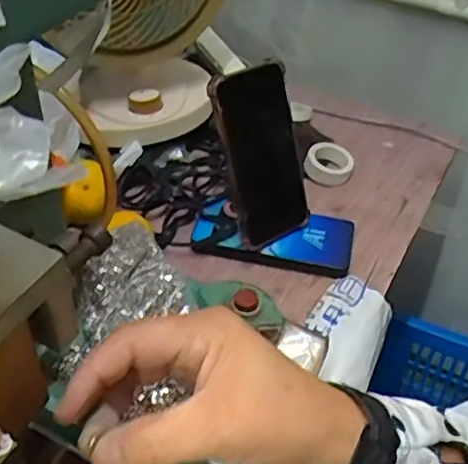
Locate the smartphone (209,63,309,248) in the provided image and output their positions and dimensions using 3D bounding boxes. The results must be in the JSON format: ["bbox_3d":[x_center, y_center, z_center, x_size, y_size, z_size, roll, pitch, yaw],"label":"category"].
[{"bbox_3d":[0.028,-0.070,0.575,0.075,0.170,0.015,-23,29,-21],"label":"smartphone"}]

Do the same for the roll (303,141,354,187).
[{"bbox_3d":[0.110,-0.081,0.697,0.054,0.023,0.060,12,44,9],"label":"roll"}]

